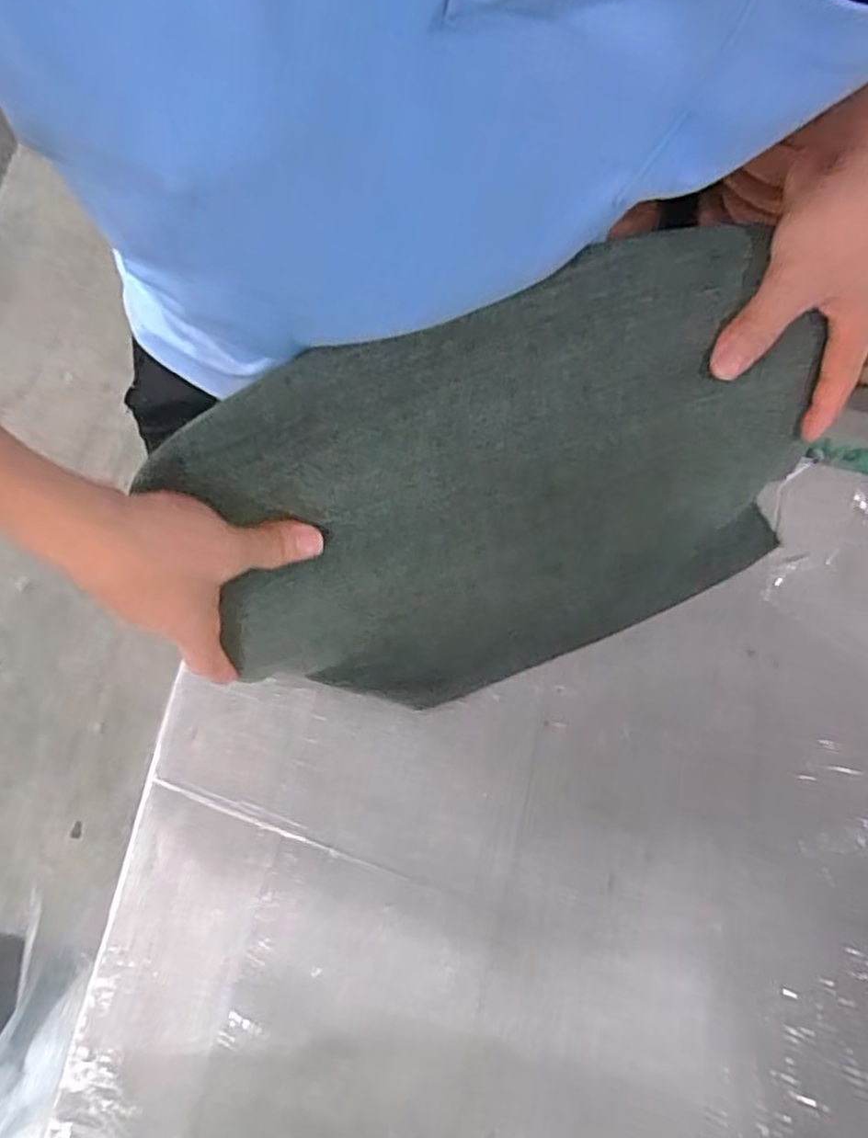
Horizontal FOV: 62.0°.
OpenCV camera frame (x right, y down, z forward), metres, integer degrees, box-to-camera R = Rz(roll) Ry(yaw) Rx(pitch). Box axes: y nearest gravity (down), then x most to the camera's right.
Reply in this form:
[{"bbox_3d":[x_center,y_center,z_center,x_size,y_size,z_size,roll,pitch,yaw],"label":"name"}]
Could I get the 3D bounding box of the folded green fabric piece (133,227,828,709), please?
[{"bbox_3d":[0.050,-0.044,0.460,0.385,0.254,0.028,-20,38,-2],"label":"folded green fabric piece"}]

